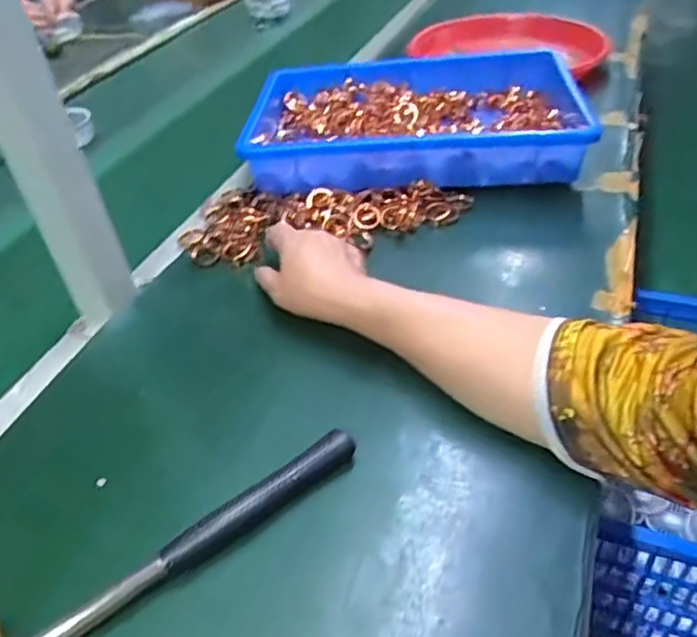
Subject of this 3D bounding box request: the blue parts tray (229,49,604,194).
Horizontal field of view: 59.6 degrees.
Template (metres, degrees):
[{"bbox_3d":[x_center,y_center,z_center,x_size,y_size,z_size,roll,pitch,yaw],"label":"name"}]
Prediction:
[{"bbox_3d":[0.081,-0.249,0.731,0.382,0.063,0.281,-5,41,1],"label":"blue parts tray"}]

